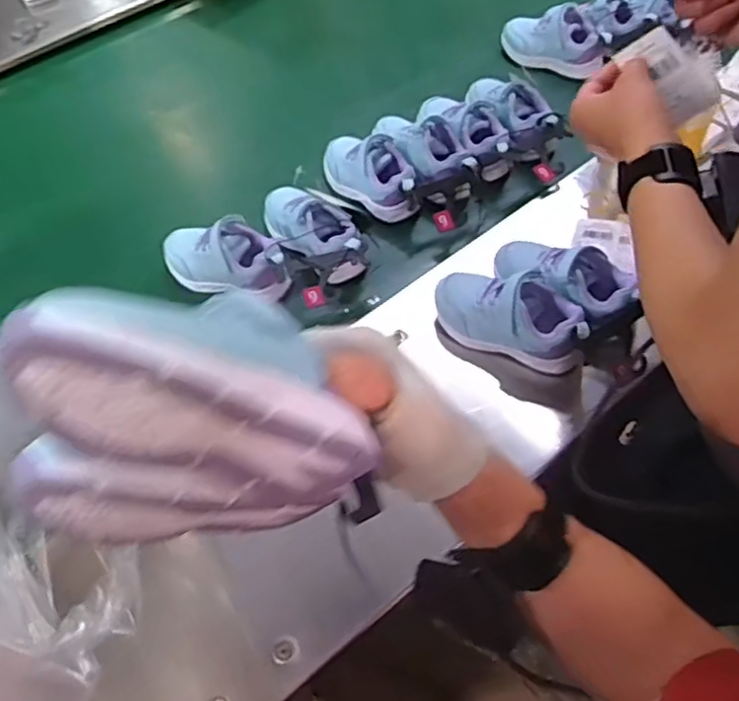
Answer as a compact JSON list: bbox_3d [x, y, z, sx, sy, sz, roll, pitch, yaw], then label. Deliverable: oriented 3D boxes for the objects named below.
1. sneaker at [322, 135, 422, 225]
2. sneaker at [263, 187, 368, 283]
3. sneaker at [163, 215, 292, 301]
[{"bbox_3d":[0.005,-0.218,0.820,0.166,0.068,0.070,37,67,24],"label":"sneaker"},{"bbox_3d":[-0.064,-0.139,0.765,0.073,0.063,0.163,-29,60,-14],"label":"sneaker"},{"bbox_3d":[-0.161,-0.106,0.739,0.160,0.062,0.068,10,59,10],"label":"sneaker"}]

